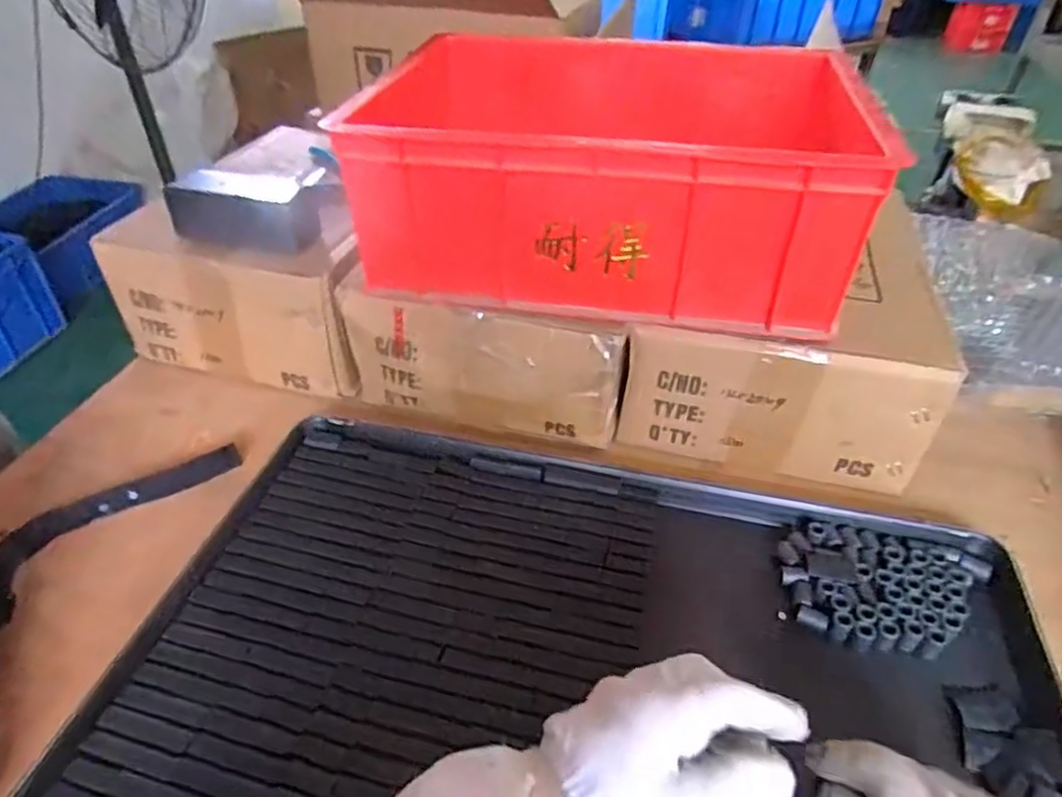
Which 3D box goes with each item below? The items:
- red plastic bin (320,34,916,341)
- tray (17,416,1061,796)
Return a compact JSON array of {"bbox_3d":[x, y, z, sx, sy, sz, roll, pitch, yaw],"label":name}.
[{"bbox_3d":[0.065,-0.219,0.608,0.397,0.138,0.319,6,41,7],"label":"red plastic bin"},{"bbox_3d":[0.037,0.186,0.435,0.583,0.021,0.396,9,41,10],"label":"tray"}]

